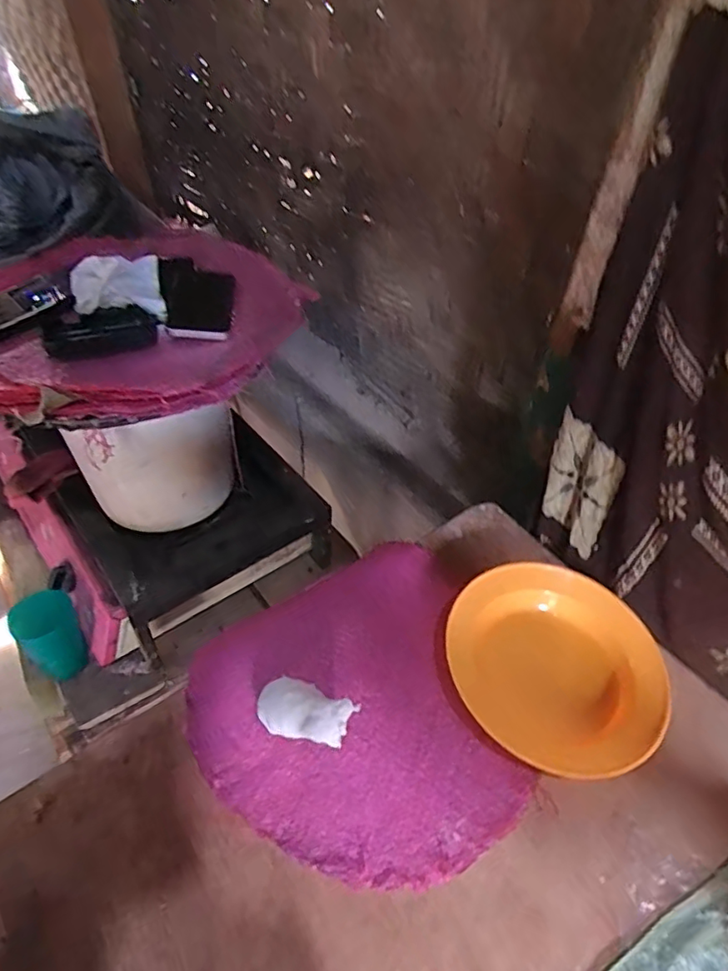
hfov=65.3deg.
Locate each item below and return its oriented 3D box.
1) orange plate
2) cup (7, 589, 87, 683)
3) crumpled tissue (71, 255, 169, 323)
[{"bbox_3d":[0.196,0.176,0.579,0.193,0.040,0.220,-23,50,-23],"label":"orange plate"},{"bbox_3d":[-0.418,0.202,0.763,0.073,0.110,0.070,1,45,-1],"label":"cup"},{"bbox_3d":[-0.283,-0.226,0.654,0.099,0.046,0.082,-15,48,-16],"label":"crumpled tissue"}]

